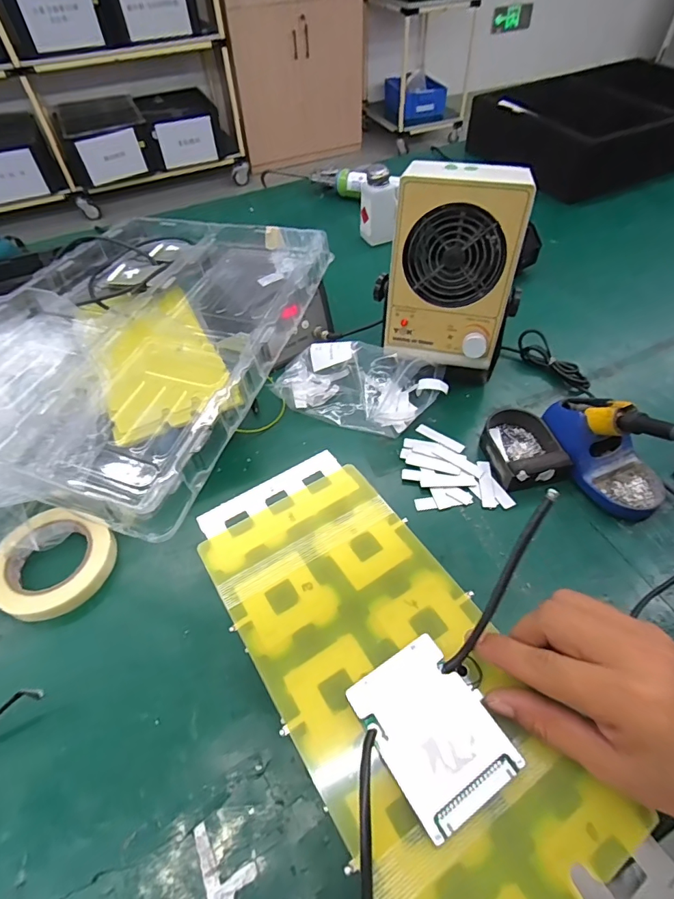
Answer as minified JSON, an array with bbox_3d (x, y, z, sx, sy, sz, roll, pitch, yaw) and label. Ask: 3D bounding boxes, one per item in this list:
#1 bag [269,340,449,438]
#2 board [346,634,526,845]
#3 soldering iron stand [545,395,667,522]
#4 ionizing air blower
[{"bbox_3d":[0.030,-0.086,0.609,0.226,0.067,0.116,4,49,6],"label":"bag"},{"bbox_3d":[0.052,0.151,0.249,0.060,0.005,0.079,-28,52,-18],"label":"board"},{"bbox_3d":[0.306,-0.004,0.513,0.082,0.086,0.153,-25,56,-16],"label":"soldering iron stand"},{"bbox_3d":[0.145,-0.203,0.580,0.160,0.258,0.123,8,52,9],"label":"ionizing air blower"}]

